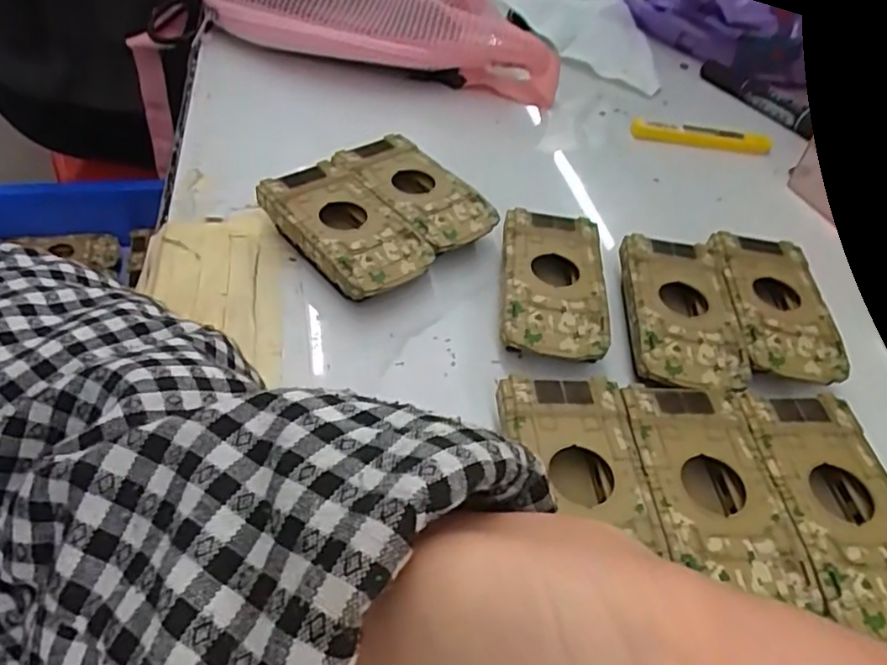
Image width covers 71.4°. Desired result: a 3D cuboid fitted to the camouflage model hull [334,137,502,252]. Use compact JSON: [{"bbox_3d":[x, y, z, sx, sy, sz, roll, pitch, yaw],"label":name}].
[{"bbox_3d":[-0.016,-0.073,0.348,0.049,0.026,0.091,-34,61,-30],"label":"camouflage model hull"}]

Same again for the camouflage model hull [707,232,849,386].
[{"bbox_3d":[0.168,-0.014,0.315,0.050,0.013,0.093,5,49,-2],"label":"camouflage model hull"}]

